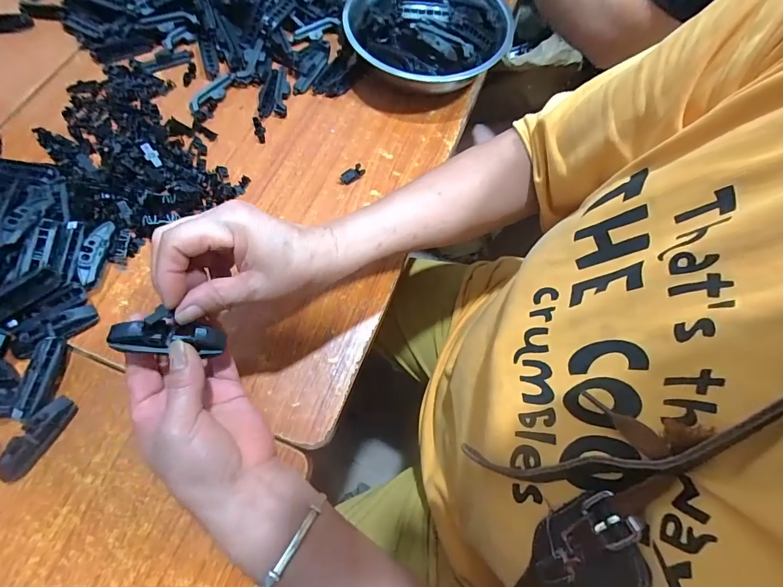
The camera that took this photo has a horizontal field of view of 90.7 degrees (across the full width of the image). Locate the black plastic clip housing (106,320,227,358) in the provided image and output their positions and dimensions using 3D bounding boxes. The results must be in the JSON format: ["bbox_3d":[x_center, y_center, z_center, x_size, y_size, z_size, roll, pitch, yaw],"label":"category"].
[{"bbox_3d":[-0.156,0.030,0.271,0.073,0.017,0.019,4,68,-18],"label":"black plastic clip housing"}]

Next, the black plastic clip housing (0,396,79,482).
[{"bbox_3d":[-0.303,0.124,0.330,0.025,0.020,0.073,27,71,8],"label":"black plastic clip housing"}]

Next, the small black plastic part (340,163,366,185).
[{"bbox_3d":[-0.046,-0.137,0.446,0.032,0.010,0.014,-37,74,-14],"label":"small black plastic part"}]

